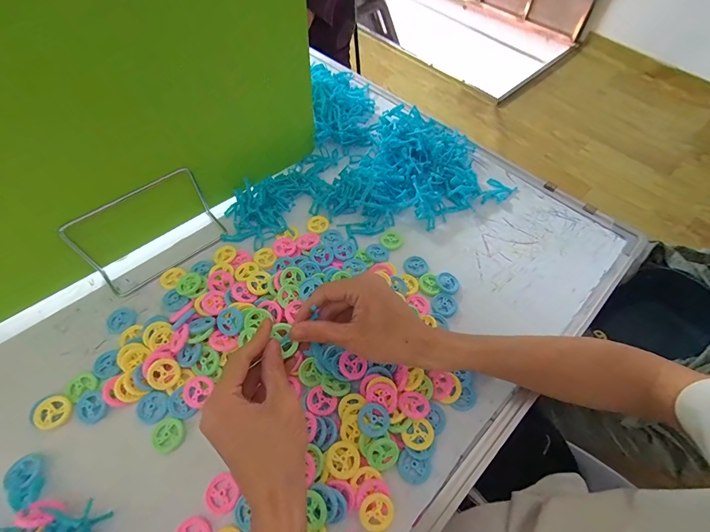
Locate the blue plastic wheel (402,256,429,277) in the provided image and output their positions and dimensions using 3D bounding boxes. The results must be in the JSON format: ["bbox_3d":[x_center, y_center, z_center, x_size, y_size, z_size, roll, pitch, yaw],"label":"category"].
[{"bbox_3d":[0.077,0.001,0.441,0.029,0.004,0.029,1,57,-1],"label":"blue plastic wheel"}]

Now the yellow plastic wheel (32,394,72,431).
[{"bbox_3d":[-0.289,0.140,0.335,0.030,0.006,0.029,1,57,-1],"label":"yellow plastic wheel"}]

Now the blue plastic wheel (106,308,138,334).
[{"bbox_3d":[-0.263,0.060,0.392,0.030,0.004,0.030,1,57,-1],"label":"blue plastic wheel"}]

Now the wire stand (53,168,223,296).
[{"bbox_3d":[-0.236,-0.041,0.411,0.150,0.085,0.053,-39,65,-22],"label":"wire stand"}]

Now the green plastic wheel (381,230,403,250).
[{"bbox_3d":[0.049,-0.035,0.458,0.027,0.004,0.031,-16,59,-12],"label":"green plastic wheel"}]

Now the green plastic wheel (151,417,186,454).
[{"bbox_3d":[-0.177,0.160,0.332,0.029,0.006,0.029,1,57,-1],"label":"green plastic wheel"}]

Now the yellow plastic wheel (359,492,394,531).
[{"bbox_3d":[0.019,0.210,0.298,0.028,0.004,0.029,2,74,-6],"label":"yellow plastic wheel"}]

